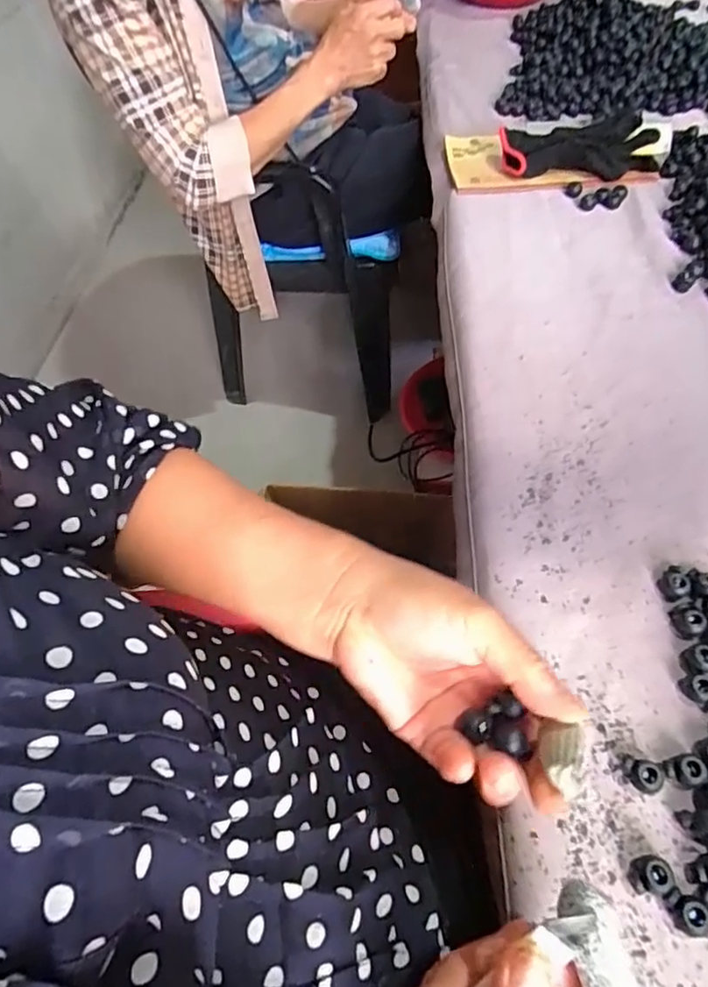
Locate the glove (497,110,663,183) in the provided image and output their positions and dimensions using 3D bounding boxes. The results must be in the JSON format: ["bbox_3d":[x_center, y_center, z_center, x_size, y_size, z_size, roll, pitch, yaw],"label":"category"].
[{"bbox_3d":[0.241,-0.369,0.621,0.167,0.041,0.094,13,60,14],"label":"glove"}]

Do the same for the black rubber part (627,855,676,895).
[{"bbox_3d":[0.141,0.181,0.273,0.018,0.011,0.016,-9,57,1],"label":"black rubber part"}]

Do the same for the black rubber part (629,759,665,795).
[{"bbox_3d":[0.151,0.146,0.296,0.016,0.010,0.016,-3,57,4],"label":"black rubber part"}]

